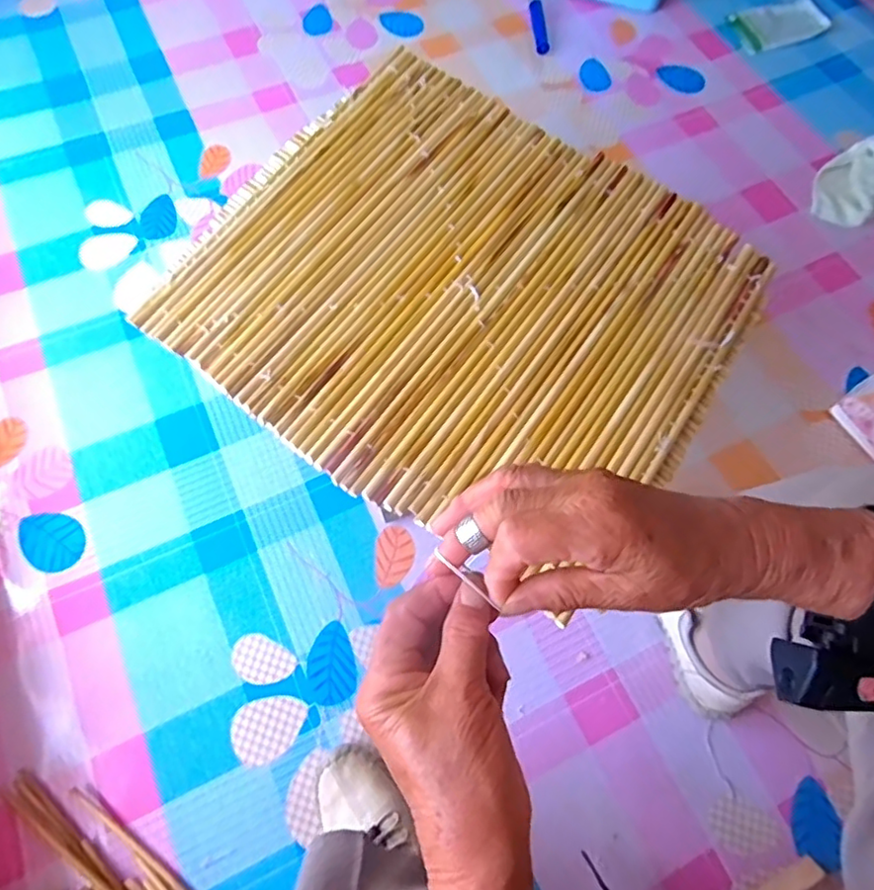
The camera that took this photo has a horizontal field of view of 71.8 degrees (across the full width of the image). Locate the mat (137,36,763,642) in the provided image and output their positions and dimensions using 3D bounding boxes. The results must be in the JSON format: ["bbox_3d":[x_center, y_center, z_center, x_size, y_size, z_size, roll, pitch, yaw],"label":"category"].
[{"bbox_3d":[0.023,-0.143,0.566,0.467,0.018,0.409,32,74,8],"label":"mat"}]

